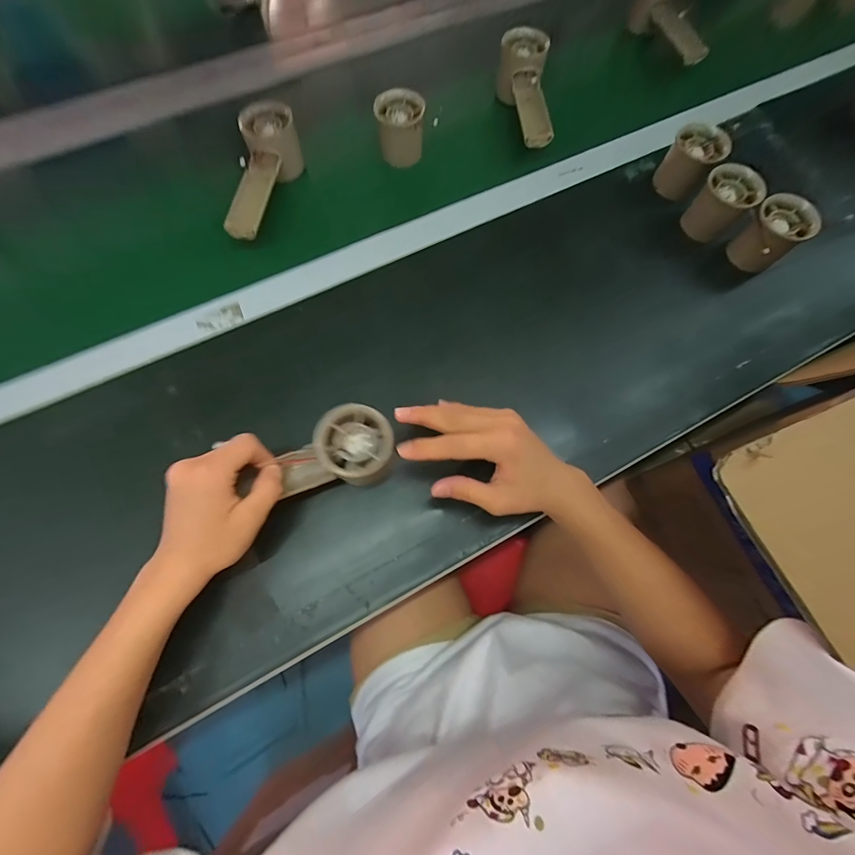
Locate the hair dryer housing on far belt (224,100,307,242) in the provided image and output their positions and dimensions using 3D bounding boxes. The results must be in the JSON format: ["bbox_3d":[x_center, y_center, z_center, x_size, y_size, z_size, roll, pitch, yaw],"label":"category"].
[{"bbox_3d":[-0.178,-0.273,0.422,0.056,0.061,0.147,3,71,-1],"label":"hair dryer housing on far belt"}]

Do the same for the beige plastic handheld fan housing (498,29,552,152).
[{"bbox_3d":[0.118,-0.402,0.474,0.056,0.065,0.148,1,71,-1],"label":"beige plastic handheld fan housing"}]

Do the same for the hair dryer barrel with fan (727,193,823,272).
[{"bbox_3d":[0.356,-0.197,0.407,0.056,0.065,0.056,-41,76,-14],"label":"hair dryer barrel with fan"}]

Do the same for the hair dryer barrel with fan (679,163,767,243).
[{"bbox_3d":[0.314,-0.238,0.414,0.056,0.057,0.051,41,74,12],"label":"hair dryer barrel with fan"}]

